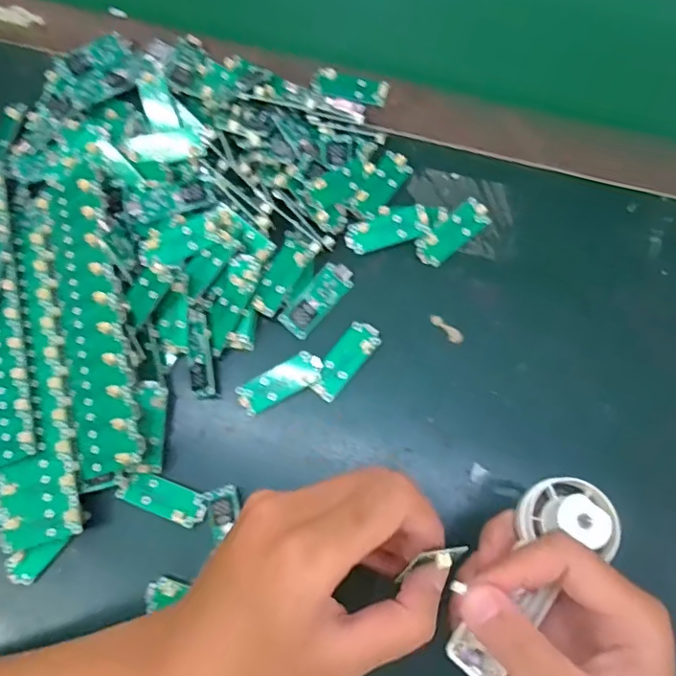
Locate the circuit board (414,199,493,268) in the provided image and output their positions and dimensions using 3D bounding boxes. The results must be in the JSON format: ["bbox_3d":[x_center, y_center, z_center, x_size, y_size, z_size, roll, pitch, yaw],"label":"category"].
[{"bbox_3d":[0.071,-0.065,0.349,0.052,0.004,0.020,-39,95,-5],"label":"circuit board"}]

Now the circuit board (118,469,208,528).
[{"bbox_3d":[-0.099,0.090,0.317,0.050,0.004,0.019,20,75,8],"label":"circuit board"}]

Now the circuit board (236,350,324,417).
[{"bbox_3d":[-0.034,0.026,0.332,0.052,0.004,0.020,-27,77,-2],"label":"circuit board"}]

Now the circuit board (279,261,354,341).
[{"bbox_3d":[-0.012,-0.024,0.342,0.020,0.004,0.051,40,79,13],"label":"circuit board"}]

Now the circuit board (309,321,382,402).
[{"bbox_3d":[0.004,0.013,0.332,0.020,0.006,0.051,37,78,12],"label":"circuit board"}]

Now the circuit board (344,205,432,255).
[{"bbox_3d":[0.030,-0.069,0.351,0.052,0.004,0.024,-15,80,4],"label":"circuit board"}]

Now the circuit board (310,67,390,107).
[{"bbox_3d":[0.008,-0.171,0.385,0.051,0.006,0.020,14,74,6],"label":"circuit board"}]

